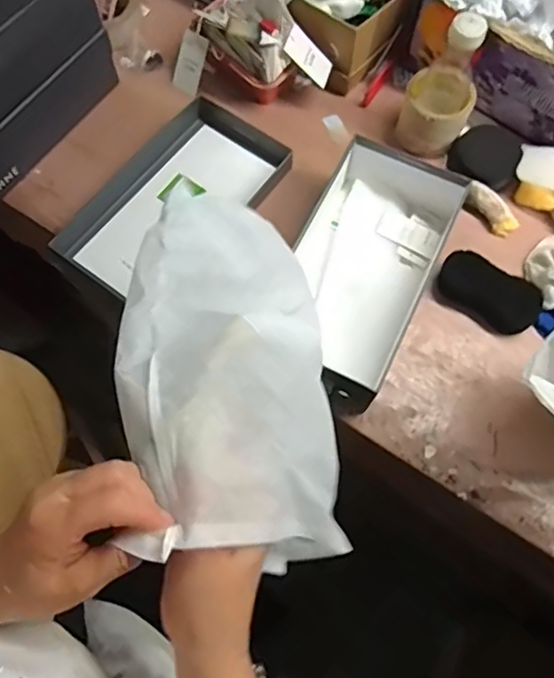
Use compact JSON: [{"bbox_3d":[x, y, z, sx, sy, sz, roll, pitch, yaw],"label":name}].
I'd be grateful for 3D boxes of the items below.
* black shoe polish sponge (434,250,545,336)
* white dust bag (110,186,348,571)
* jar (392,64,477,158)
[{"bbox_3d":[0.264,-0.056,0.698,0.129,0.035,0.065,29,73,9],"label":"black shoe polish sponge"},{"bbox_3d":[-0.036,0.023,0.450,0.178,0.143,0.332,10,41,-12],"label":"white dust bag"},{"bbox_3d":[0.211,-0.306,0.750,0.089,0.096,0.075,23,73,8],"label":"jar"}]

